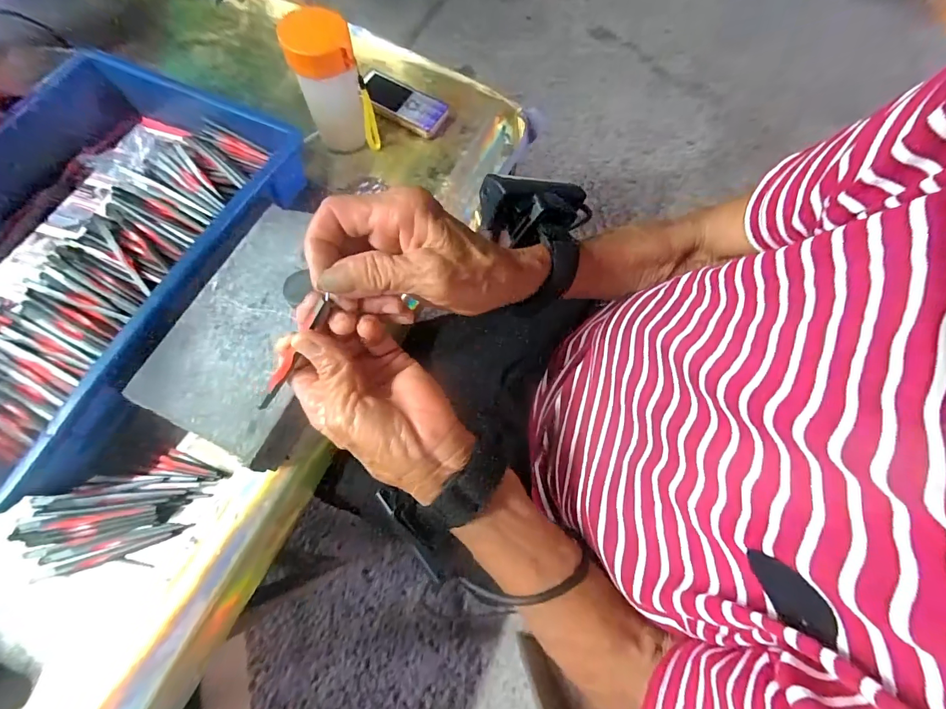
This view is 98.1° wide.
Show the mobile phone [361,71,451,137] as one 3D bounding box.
[{"bbox_3d":[-0.091,-0.331,0.539,0.116,0.020,0.052,28,71,9],"label":"mobile phone"}]

